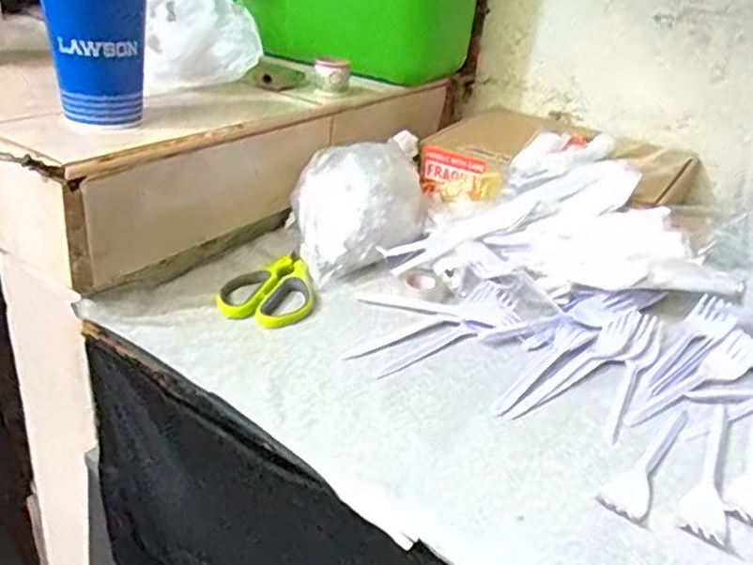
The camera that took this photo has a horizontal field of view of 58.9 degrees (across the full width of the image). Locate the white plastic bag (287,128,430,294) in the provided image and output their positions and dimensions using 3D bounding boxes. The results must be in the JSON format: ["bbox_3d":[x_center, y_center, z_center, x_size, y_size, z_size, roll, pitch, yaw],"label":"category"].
[{"bbox_3d":[-0.012,-0.069,0.624,0.124,0.108,0.098,-3,30,-18],"label":"white plastic bag"}]

